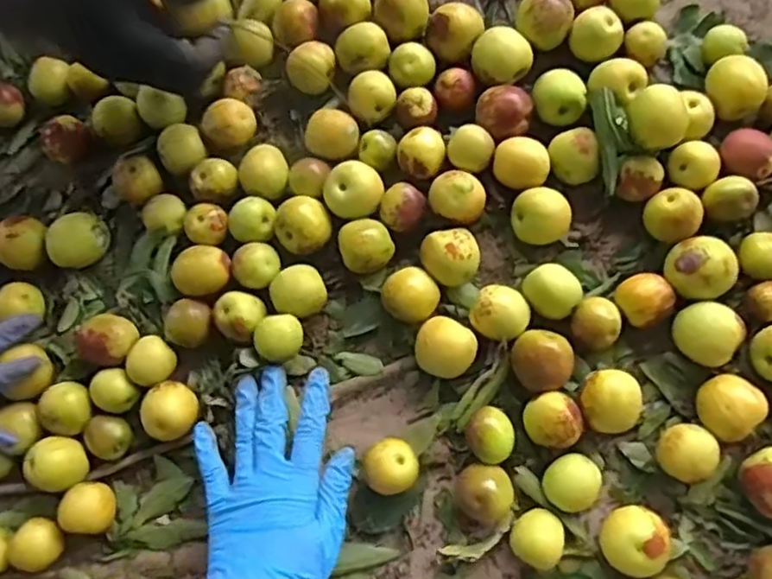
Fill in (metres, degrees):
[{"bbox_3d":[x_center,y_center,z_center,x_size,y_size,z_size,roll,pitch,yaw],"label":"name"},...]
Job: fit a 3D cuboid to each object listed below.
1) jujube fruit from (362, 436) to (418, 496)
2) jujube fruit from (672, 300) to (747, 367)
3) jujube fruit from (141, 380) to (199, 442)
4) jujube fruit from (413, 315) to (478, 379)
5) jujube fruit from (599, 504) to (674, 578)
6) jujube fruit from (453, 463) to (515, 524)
[{"bbox_3d":[0.003,0.117,0.447,0.034,0.032,0.035,0,76,-1],"label":"jujube fruit"},{"bbox_3d":[0.209,0.029,0.437,0.033,0.030,0.041,-28,78,-8],"label":"jujube fruit"},{"bbox_3d":[-0.147,0.085,0.469,0.035,0.033,0.037,0,76,-1],"label":"jujube fruit"},{"bbox_3d":[0.039,0.040,0.455,0.041,0.032,0.035,30,77,6],"label":"jujube fruit"},{"bbox_3d":[0.154,0.155,0.419,0.035,0.031,0.040,35,78,7],"label":"jujube fruit"},{"bbox_3d":[0.064,0.132,0.441,0.035,0.035,0.034,0,76,-1],"label":"jujube fruit"}]

